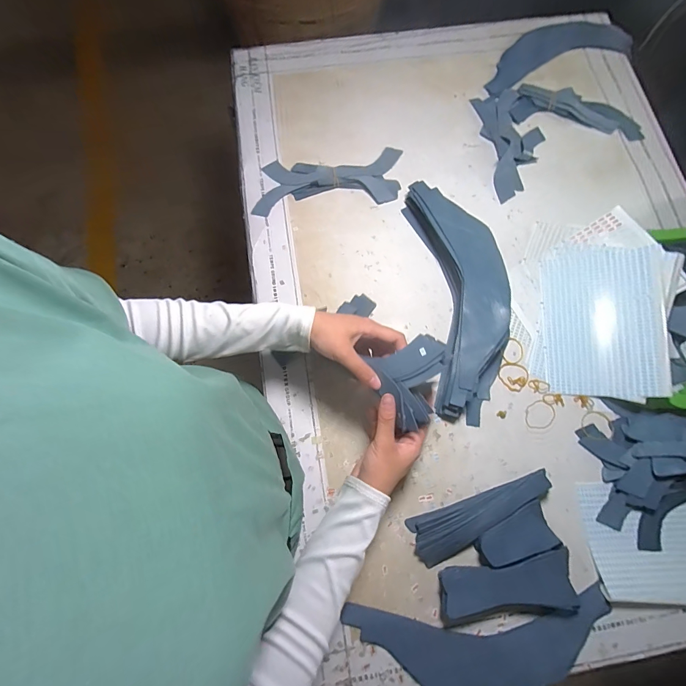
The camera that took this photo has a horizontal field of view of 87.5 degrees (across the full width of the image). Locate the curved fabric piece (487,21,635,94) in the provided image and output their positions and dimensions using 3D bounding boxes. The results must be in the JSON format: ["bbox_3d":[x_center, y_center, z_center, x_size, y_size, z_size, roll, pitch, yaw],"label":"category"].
[{"bbox_3d":[0.395,-0.541,0.665,0.311,0.005,0.113,-17,76,-5],"label":"curved fabric piece"}]

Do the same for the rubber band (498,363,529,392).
[{"bbox_3d":[0.243,0.046,0.509,0.039,0.004,0.041,0,75,0],"label":"rubber band"}]

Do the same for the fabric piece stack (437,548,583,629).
[{"bbox_3d":[0.193,0.291,0.422,0.152,0.034,0.070,-6,75,-2],"label":"fabric piece stack"}]

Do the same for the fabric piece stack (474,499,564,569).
[{"bbox_3d":[0.207,0.235,0.439,0.089,0.029,0.050,-19,76,-6],"label":"fabric piece stack"}]

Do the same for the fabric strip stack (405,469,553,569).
[{"bbox_3d":[0.178,0.221,0.453,0.186,0.025,0.055,-19,76,-6],"label":"fabric strip stack"}]

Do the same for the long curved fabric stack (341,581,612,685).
[{"bbox_3d":[0.162,0.354,0.416,0.305,0.017,0.096,-3,75,-1],"label":"long curved fabric stack"}]

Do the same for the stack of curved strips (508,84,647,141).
[{"bbox_3d":[0.412,-0.400,0.625,0.221,0.011,0.081,18,76,4],"label":"stack of curved strips"}]

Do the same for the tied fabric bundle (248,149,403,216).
[{"bbox_3d":[-0.024,-0.267,0.585,0.239,0.015,0.094,-8,75,-3],"label":"tied fabric bundle"}]

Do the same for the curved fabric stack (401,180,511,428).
[{"bbox_3d":[0.170,-0.071,0.513,0.106,0.057,0.346,-6,75,-2],"label":"curved fabric stack"}]

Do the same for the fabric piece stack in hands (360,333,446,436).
[{"bbox_3d":[0.076,0.045,0.386,0.074,0.050,0.091,-13,75,-4],"label":"fabric piece stack in hands"}]

